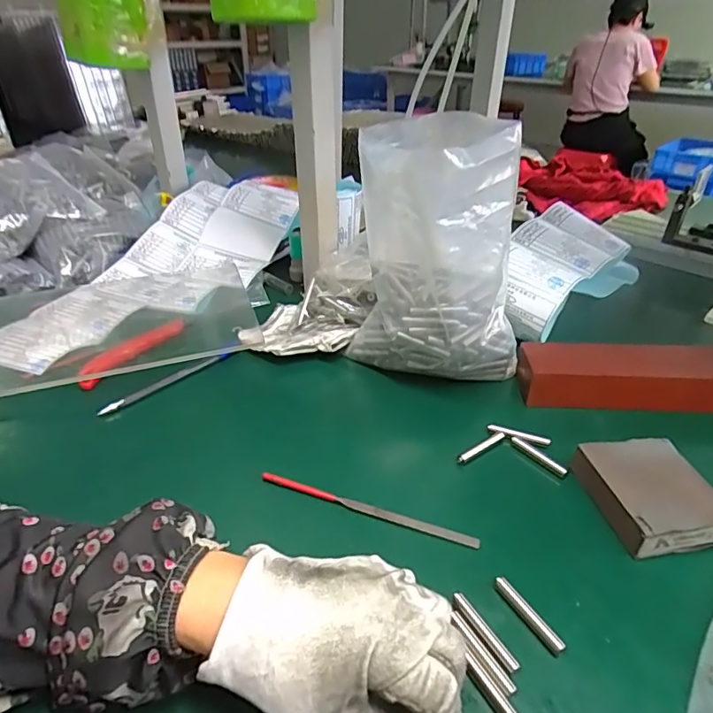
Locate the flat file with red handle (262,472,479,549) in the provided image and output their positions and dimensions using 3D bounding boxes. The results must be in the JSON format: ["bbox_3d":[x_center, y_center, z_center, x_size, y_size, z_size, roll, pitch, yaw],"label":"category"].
[{"bbox_3d":[0.006,0.105,0.356,0.154,0.009,0.008,13,37,18],"label":"flat file with red handle"}]

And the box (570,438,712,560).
[{"bbox_3d":[0.199,0.093,0.354,0.072,0.022,0.079,-3,32,-9],"label":"box"}]

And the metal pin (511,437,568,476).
[{"bbox_3d":[0.138,0.075,0.393,0.005,0.004,0.047,-22,39,-34],"label":"metal pin"}]

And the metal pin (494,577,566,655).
[{"bbox_3d":[0.097,0.146,0.293,0.007,0.008,0.048,-14,35,-25],"label":"metal pin"}]

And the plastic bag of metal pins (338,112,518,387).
[{"bbox_3d":[0.071,-0.076,0.452,0.127,0.218,0.120,-14,36,-21],"label":"plastic bag of metal pins"}]

